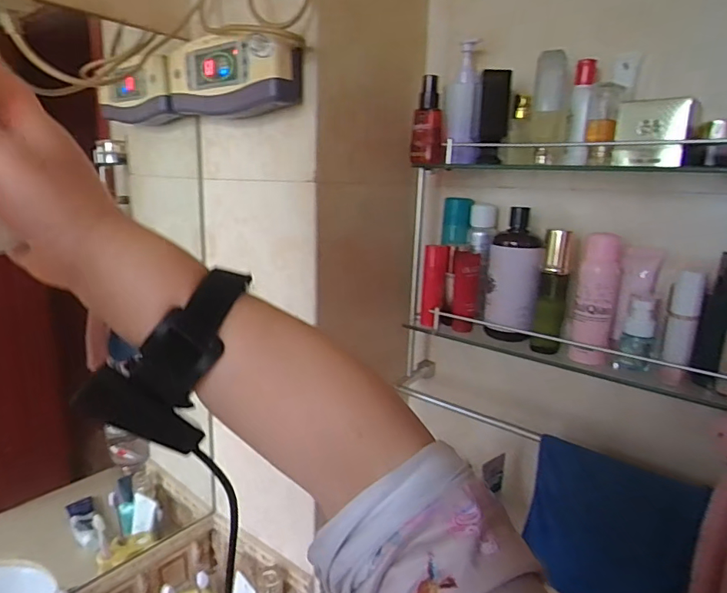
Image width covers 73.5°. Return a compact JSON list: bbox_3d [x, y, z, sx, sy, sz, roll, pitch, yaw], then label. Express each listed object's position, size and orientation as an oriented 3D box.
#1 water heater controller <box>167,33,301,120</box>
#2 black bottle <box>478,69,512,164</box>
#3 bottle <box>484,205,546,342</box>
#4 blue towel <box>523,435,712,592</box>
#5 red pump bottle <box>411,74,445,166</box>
[{"bbox_3d":[-0.172,-0.285,0.641,0.223,0.087,0.053,11,16,34],"label":"water heater controller"},{"bbox_3d":[0.169,-0.231,0.628,0.035,0.111,0.024,4,13,10],"label":"black bottle"},{"bbox_3d":[0.200,-0.028,0.651,0.059,0.171,0.080,3,13,5],"label":"bottle"},{"bbox_3d":[0.305,0.306,0.611,0.185,0.222,0.026,13,17,41],"label":"blue towel"},{"bbox_3d":[0.090,-0.242,0.669,0.044,0.116,0.033,3,13,5],"label":"red pump bottle"}]

